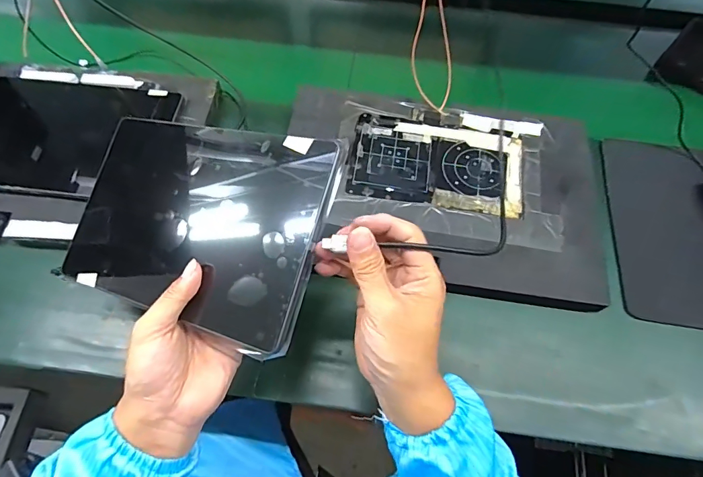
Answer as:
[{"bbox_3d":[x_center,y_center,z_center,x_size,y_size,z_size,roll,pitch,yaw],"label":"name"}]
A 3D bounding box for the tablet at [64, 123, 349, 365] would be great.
[{"bbox_3d":[-0.141,-0.019,0.356,0.251,0.011,0.167,13,81,24],"label":"tablet"}]

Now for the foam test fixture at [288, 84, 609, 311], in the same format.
[{"bbox_3d":[0.106,-0.068,0.511,0.380,0.032,0.256,9,62,3],"label":"foam test fixture"}]

